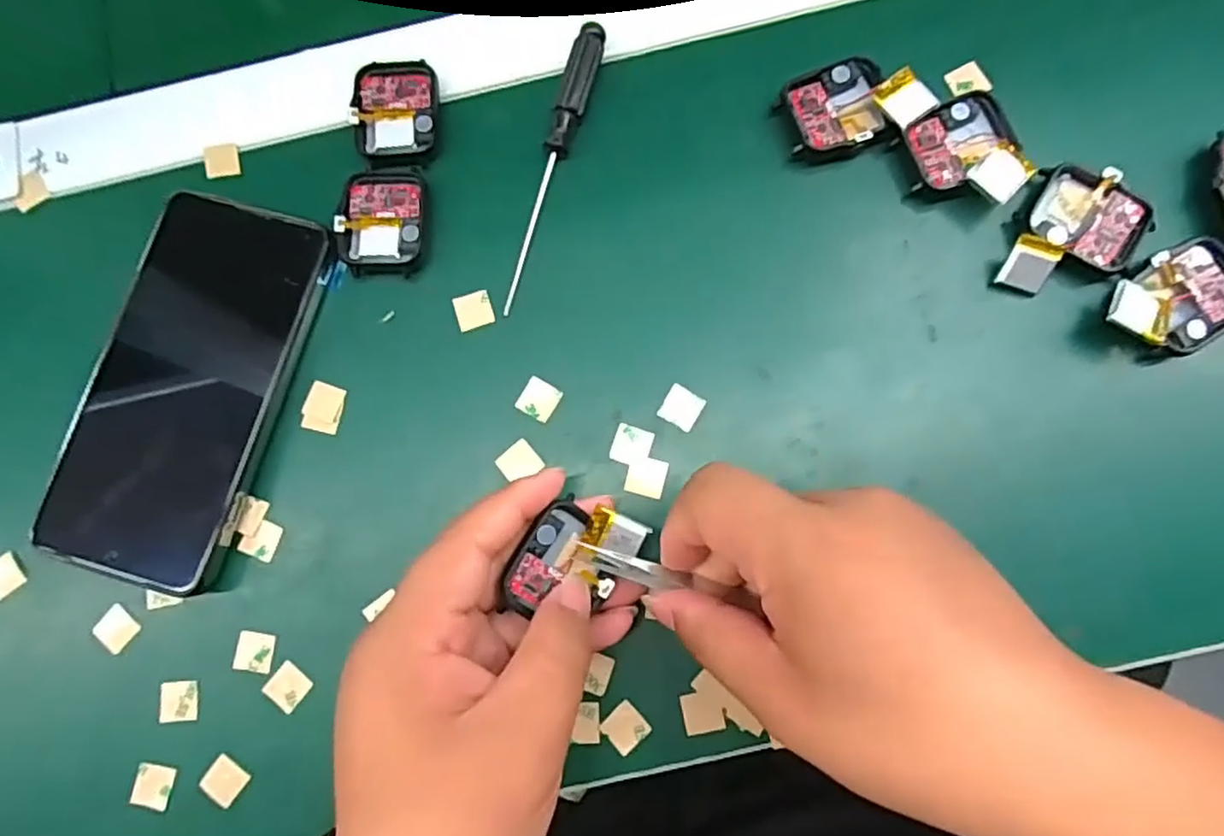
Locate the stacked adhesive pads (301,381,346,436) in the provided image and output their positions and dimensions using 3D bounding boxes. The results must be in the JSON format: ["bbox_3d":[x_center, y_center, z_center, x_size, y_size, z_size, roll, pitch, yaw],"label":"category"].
[{"bbox_3d":[-0.123,-0.005,0.289,0.016,0.004,0.020,14,85,5],"label":"stacked adhesive pads"}]

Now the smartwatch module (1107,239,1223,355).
[{"bbox_3d":[0.223,-0.046,0.269,0.057,0.019,0.039,-20,83,1],"label":"smartwatch module"}]

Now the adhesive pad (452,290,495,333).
[{"bbox_3d":[-0.060,-0.047,0.293,0.015,0.004,0.016,-18,83,1],"label":"adhesive pad"}]

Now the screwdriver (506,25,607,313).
[{"bbox_3d":[-0.026,-0.109,0.295,0.011,0.010,0.130,16,85,5],"label":"screwdriver"}]

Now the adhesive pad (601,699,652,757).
[{"bbox_3d":[0.005,0.121,0.265,0.015,0.004,0.015,44,88,7],"label":"adhesive pad"}]

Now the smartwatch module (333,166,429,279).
[{"bbox_3d":[-0.099,-0.086,0.295,0.036,0.007,0.047,1,84,3],"label":"smartwatch module"}]

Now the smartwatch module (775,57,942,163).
[{"bbox_3d":[0.101,-0.133,0.289,0.055,0.014,0.039,-21,83,1],"label":"smartwatch module"}]

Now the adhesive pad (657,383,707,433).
[{"bbox_3d":[0.029,-0.004,0.282,0.016,0.004,0.015,31,86,6],"label":"adhesive pad"}]

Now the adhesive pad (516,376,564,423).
[{"bbox_3d":[-0.031,-0.008,0.285,0.016,0.004,0.015,29,86,6],"label":"adhesive pad"}]

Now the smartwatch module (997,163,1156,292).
[{"bbox_3d":[0.189,-0.073,0.278,0.043,0.014,0.057,29,86,6],"label":"smartwatch module"}]

